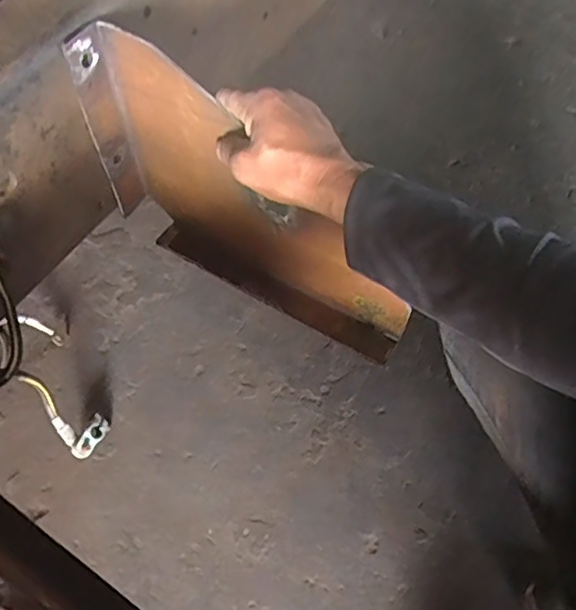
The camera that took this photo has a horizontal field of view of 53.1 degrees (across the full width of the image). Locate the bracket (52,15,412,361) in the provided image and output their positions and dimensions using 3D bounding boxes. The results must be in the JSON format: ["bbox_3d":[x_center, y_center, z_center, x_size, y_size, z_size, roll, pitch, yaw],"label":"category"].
[{"bbox_3d":[-0.040,-0.089,0.537,0.335,0.239,0.046,29,66,16],"label":"bracket"}]

